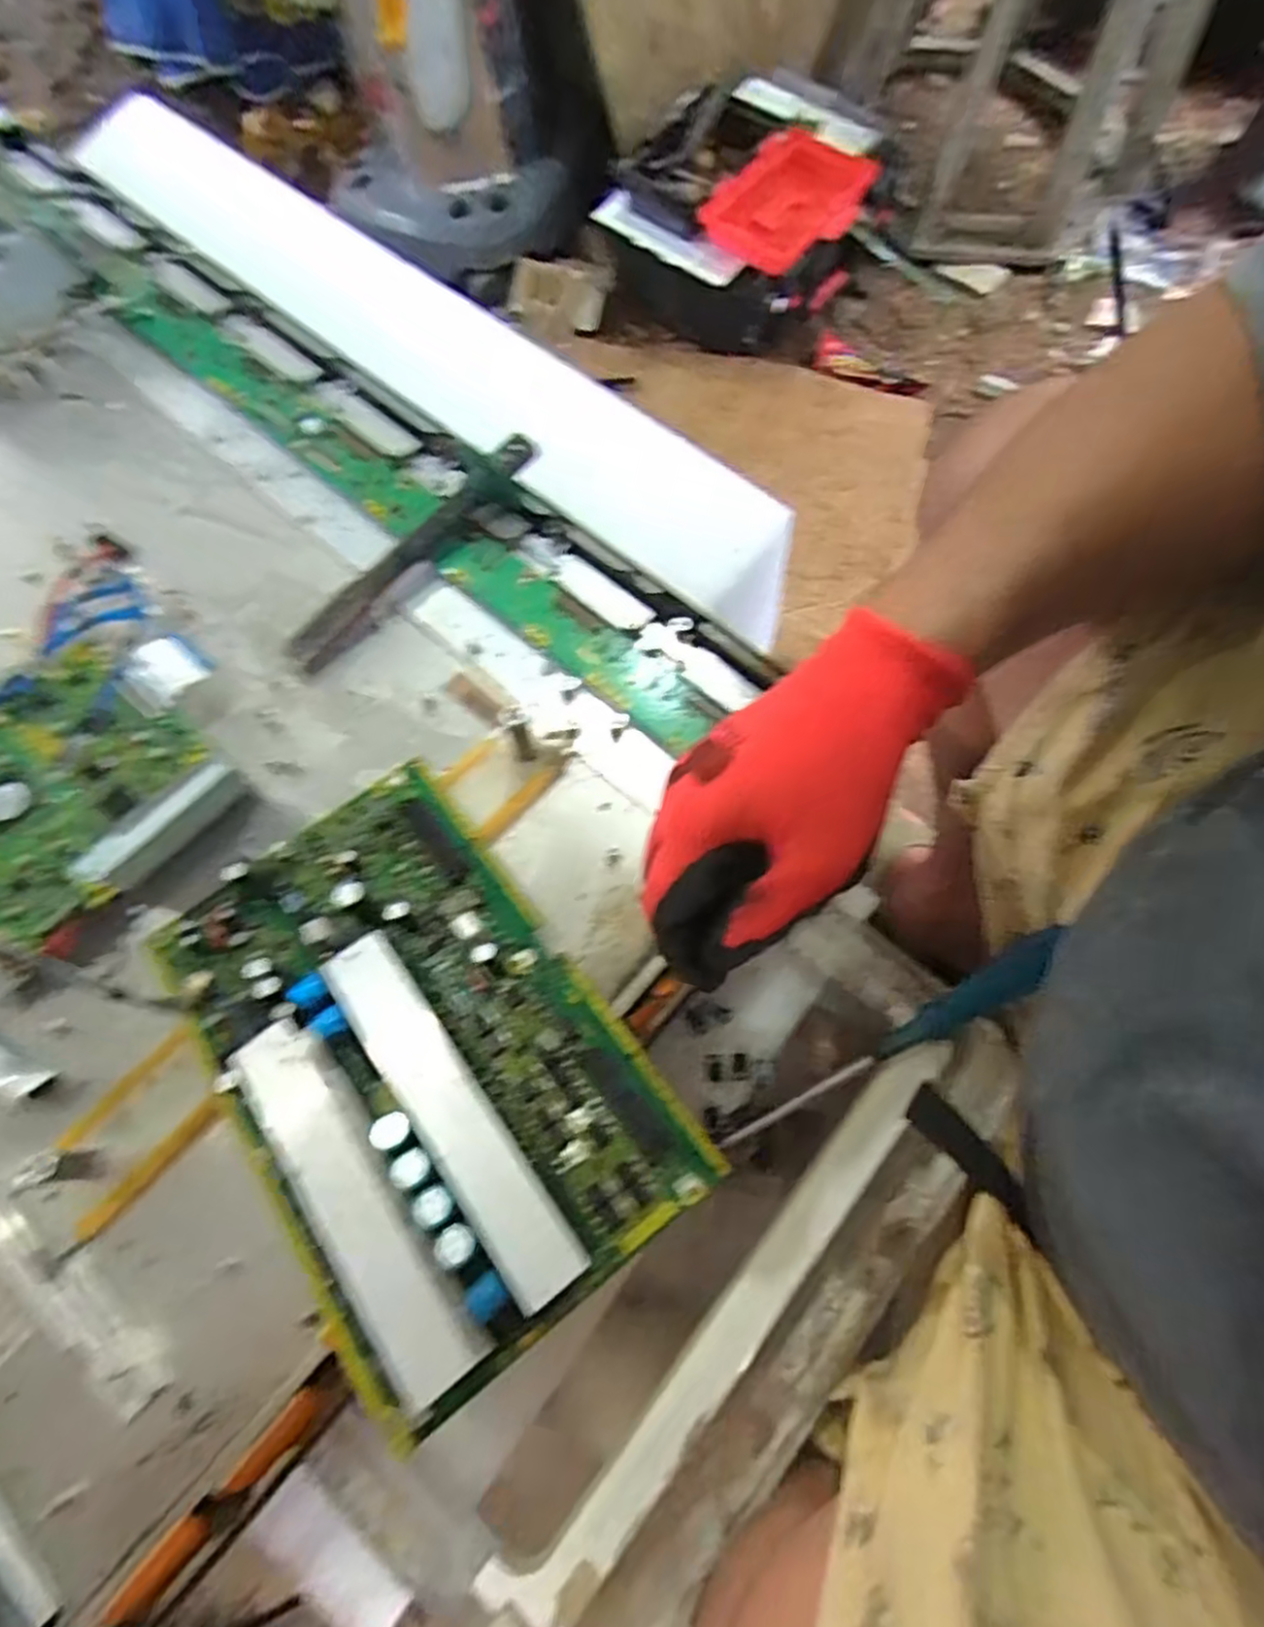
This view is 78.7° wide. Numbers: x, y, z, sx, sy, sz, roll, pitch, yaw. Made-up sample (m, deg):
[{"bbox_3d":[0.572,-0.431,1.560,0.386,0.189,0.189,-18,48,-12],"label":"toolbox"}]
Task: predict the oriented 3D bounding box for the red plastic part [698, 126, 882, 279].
[{"bbox_3d":[0.184,-0.752,0.943,0.155,0.029,0.222,37,72,13],"label":"red plastic part"}]

